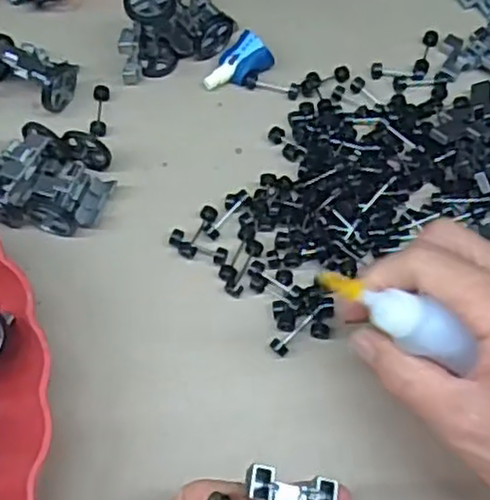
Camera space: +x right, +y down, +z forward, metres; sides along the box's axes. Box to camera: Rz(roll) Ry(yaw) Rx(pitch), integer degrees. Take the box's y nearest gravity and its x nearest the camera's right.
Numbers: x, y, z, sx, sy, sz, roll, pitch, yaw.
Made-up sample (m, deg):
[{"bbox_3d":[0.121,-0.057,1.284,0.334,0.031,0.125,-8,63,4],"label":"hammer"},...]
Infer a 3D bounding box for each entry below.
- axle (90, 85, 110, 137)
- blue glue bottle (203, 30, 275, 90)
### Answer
[{"bbox_3d":[-0.081,-0.077,0.393,0.009,0.007,0.033,0,64,-3],"label":"axle"},{"bbox_3d":[-0.004,-0.106,0.407,0.038,0.018,0.022,-37,71,-19],"label":"blue glue bottle"}]

